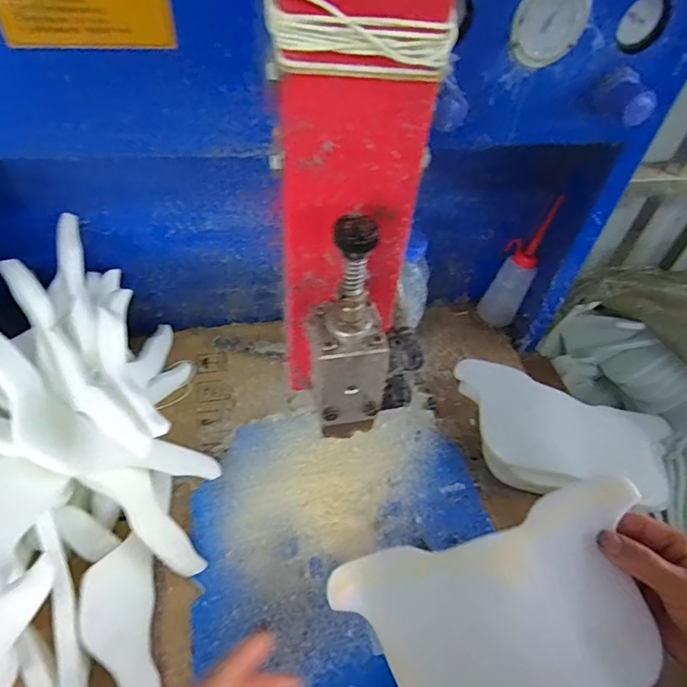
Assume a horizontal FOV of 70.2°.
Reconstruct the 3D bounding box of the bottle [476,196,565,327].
[{"bbox_3d":[0.232,-0.101,0.651,0.053,0.170,0.050,23,52,13],"label":"bottle"}]

